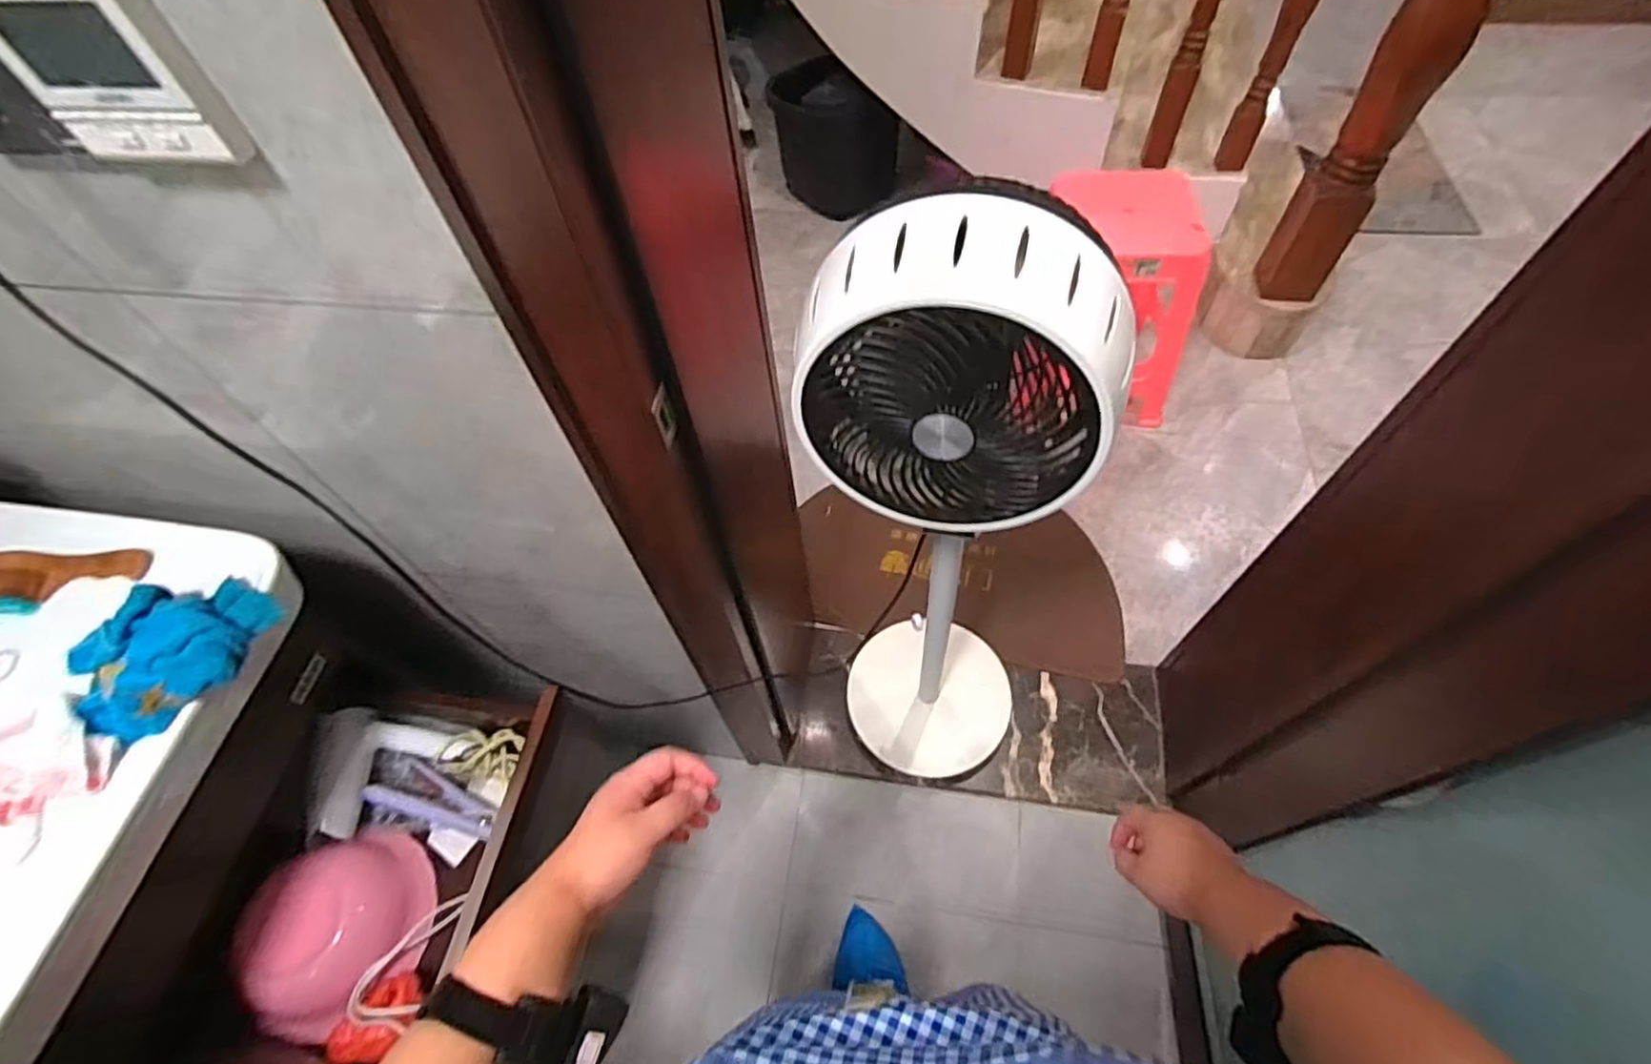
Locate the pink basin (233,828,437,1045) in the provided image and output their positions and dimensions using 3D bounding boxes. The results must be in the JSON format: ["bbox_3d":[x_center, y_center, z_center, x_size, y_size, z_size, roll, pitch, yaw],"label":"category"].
[{"bbox_3d":[-0.532,0.436,0.790,0.179,0.085,0.177,-16,61,-39],"label":"pink basin"}]

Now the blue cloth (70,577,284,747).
[{"bbox_3d":[-0.545,0.100,0.600,0.139,0.062,0.105,-40,63,-19],"label":"blue cloth"}]

